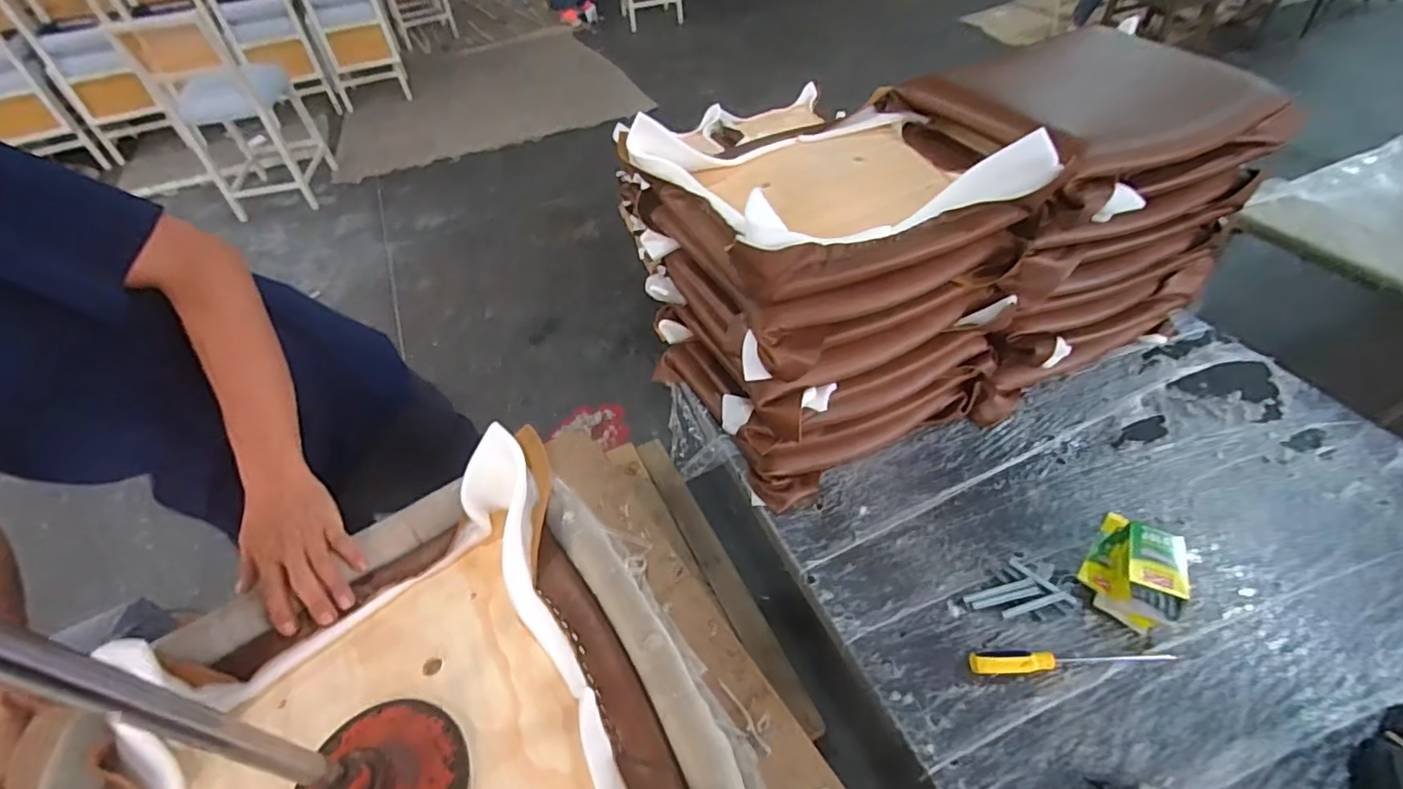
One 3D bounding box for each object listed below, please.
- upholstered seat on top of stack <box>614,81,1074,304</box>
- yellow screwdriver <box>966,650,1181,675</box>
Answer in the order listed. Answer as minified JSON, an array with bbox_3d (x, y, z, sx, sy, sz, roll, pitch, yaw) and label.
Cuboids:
[{"bbox_3d":[0.205,-0.348,0.957,0.557,0.137,0.439,-17,49,-9],"label":"upholstered seat on top of stack"},{"bbox_3d":[0.528,0.377,0.861,0.273,0.024,0.035,-2,47,5],"label":"yellow screwdriver"}]

